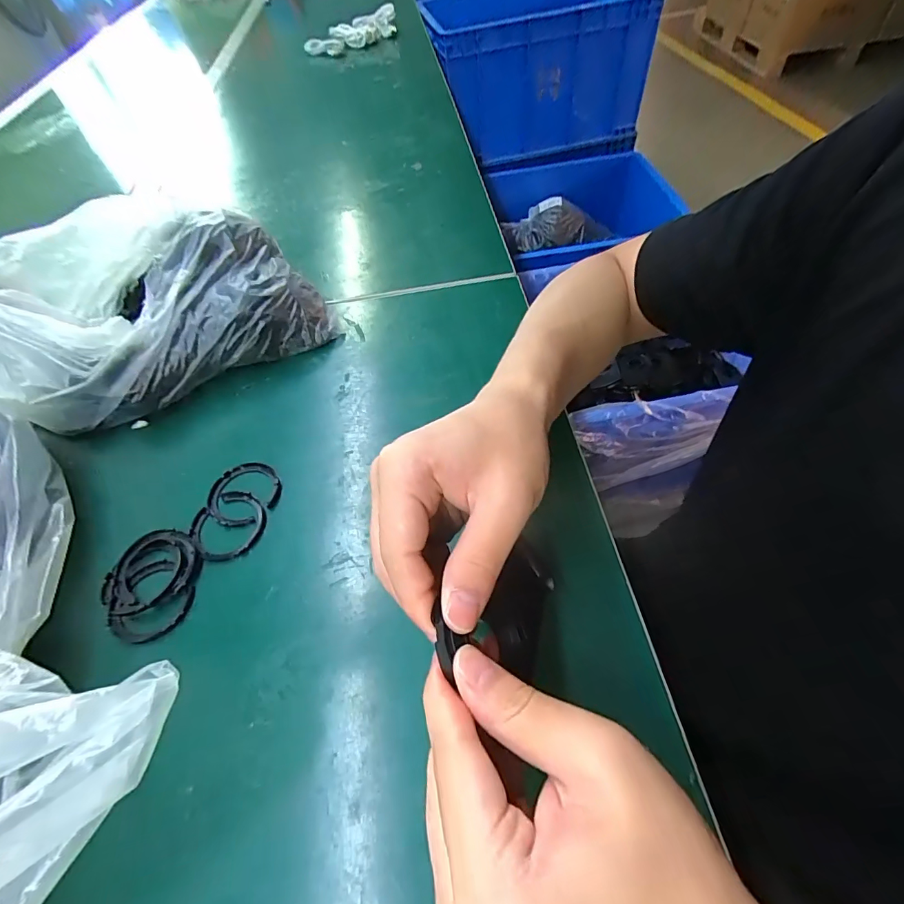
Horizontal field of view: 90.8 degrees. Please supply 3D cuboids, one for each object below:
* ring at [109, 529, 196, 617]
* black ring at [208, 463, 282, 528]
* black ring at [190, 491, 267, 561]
[{"bbox_3d":[-0.193,0.077,0.289,0.049,0.006,0.052,-20,55,-8],"label":"ring"},{"bbox_3d":[-0.150,0.030,0.322,0.050,0.005,0.050,-3,55,4],"label":"black ring"},{"bbox_3d":[-0.154,0.050,0.307,0.050,0.004,0.048,-3,55,4],"label":"black ring"}]

